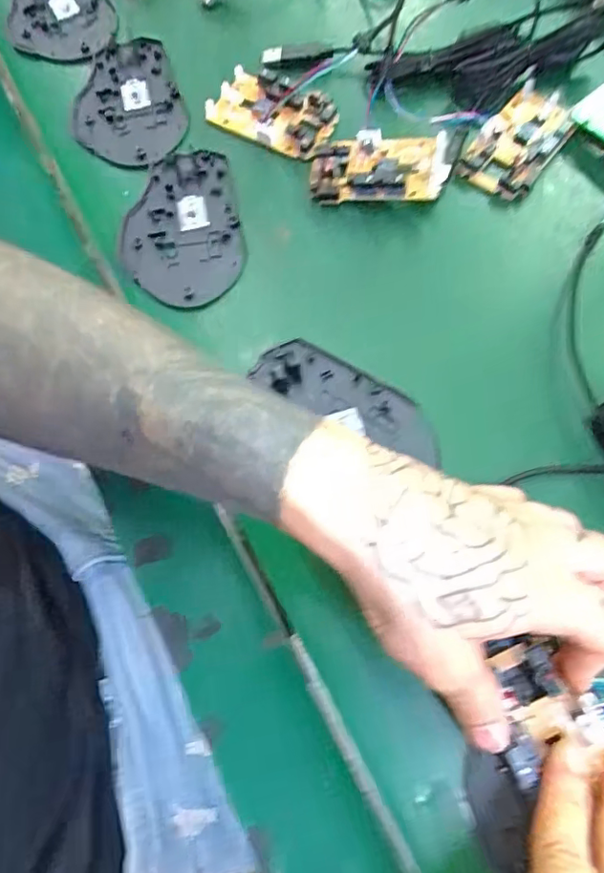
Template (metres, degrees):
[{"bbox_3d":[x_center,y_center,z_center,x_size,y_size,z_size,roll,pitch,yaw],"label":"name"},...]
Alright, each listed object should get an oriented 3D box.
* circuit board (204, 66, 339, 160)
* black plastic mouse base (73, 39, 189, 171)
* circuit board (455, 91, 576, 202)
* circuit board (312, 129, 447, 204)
[{"bbox_3d":[-0.019,-0.211,0.359,0.078,0.011,0.046,29,74,12],"label":"circuit board"},{"bbox_3d":[-0.117,-0.222,0.375,0.071,0.012,0.112,-15,71,-4],"label":"black plastic mouse base"},{"bbox_3d":[0.136,-0.184,0.348,0.045,0.016,0.081,37,75,14],"label":"circuit board"},{"bbox_3d":[0.046,-0.162,0.338,0.079,0.017,0.046,5,71,4],"label":"circuit board"}]

